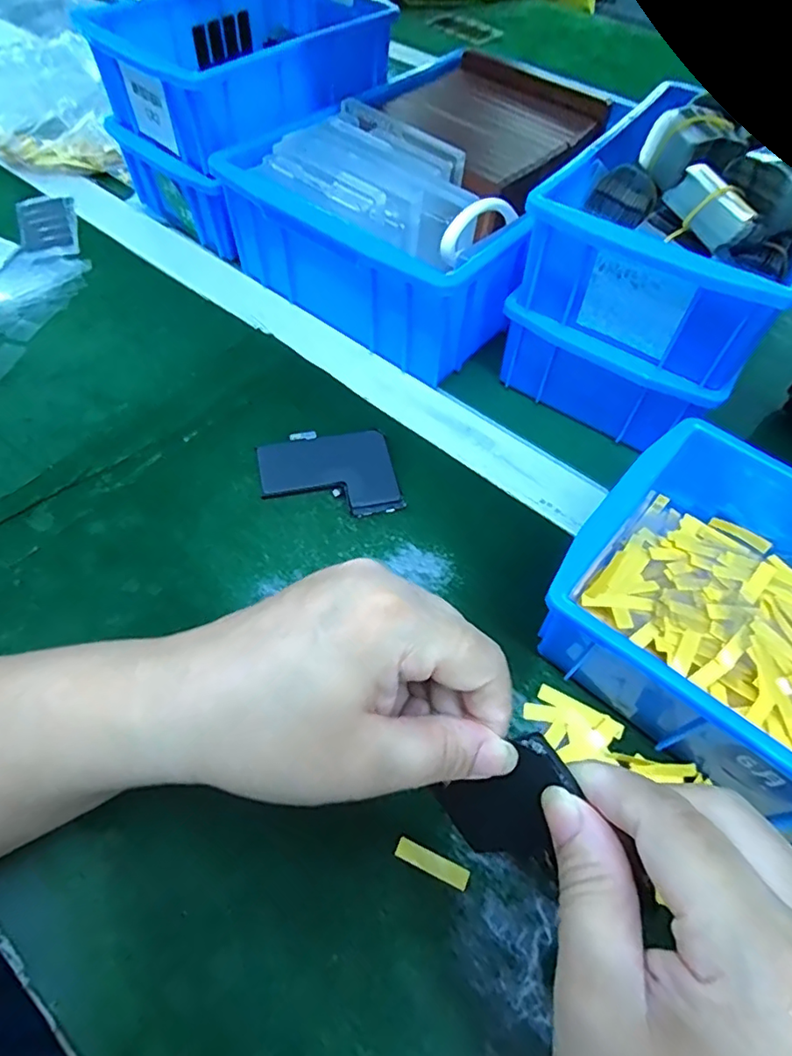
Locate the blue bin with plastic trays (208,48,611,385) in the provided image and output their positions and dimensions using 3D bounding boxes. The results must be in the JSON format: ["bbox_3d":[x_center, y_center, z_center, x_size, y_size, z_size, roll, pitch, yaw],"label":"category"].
[{"bbox_3d":[0.029,-0.239,0.415,0.207,0.082,0.257,36,62,19],"label":"blue bin with plastic trays"}]

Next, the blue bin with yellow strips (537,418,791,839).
[{"bbox_3d":[0.180,0.048,0.245,0.195,0.069,0.151,38,63,20],"label":"blue bin with yellow strips"}]

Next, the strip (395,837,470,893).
[{"bbox_3d":[0.014,0.133,0.221,0.030,0.004,0.007,22,58,11],"label":"strip"}]

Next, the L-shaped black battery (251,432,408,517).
[{"bbox_3d":[-0.039,-0.031,0.324,0.077,0.004,0.060,-7,57,-7],"label":"L-shaped black battery"}]

